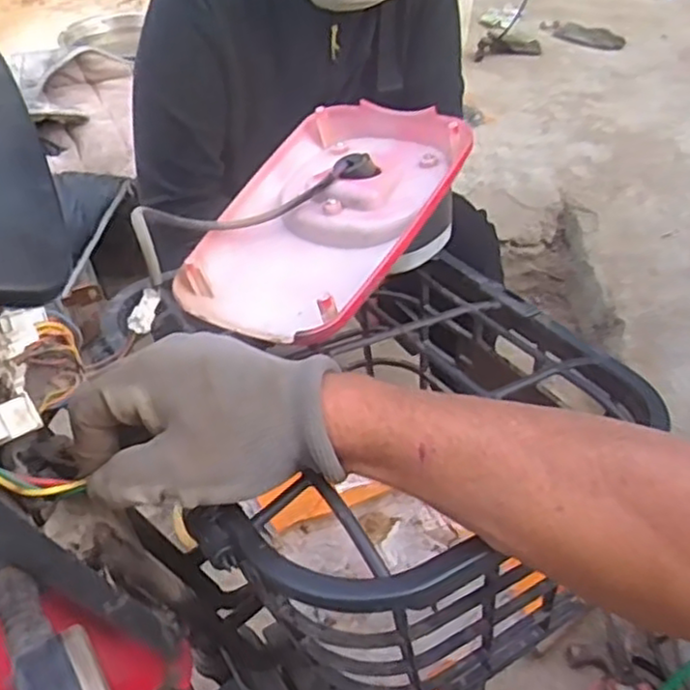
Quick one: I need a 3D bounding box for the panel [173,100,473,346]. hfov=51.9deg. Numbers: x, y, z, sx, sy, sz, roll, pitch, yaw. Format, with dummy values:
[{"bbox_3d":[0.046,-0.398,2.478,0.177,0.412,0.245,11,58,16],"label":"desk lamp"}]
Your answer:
[{"bbox_3d":[-0.029,-0.091,0.614,0.145,0.338,0.086,45,44,-14],"label":"panel"}]

